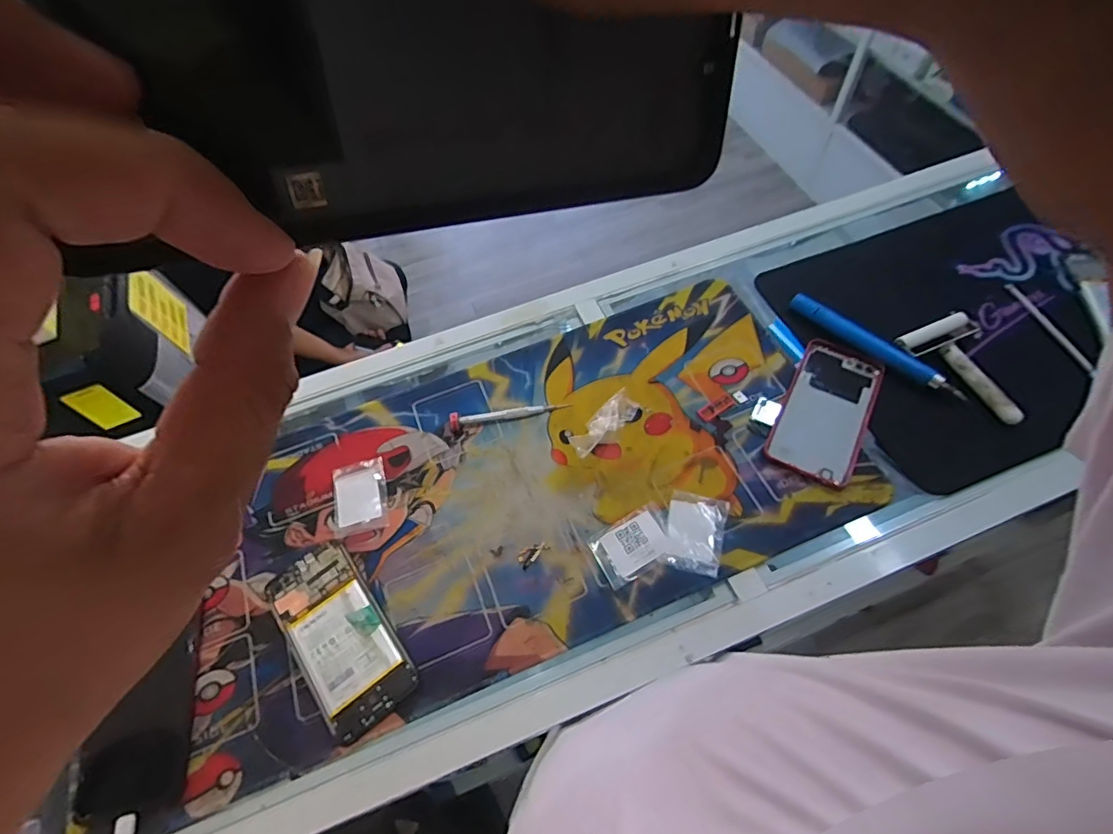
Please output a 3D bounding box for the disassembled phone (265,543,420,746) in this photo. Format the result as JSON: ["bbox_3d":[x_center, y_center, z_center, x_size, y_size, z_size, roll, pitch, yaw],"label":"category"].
[{"bbox_3d":[-0.178,0.174,0.438,0.072,0.013,0.150,-34,62,-18],"label":"disassembled phone"}]

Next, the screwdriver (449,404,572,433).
[{"bbox_3d":[-0.046,-0.004,0.539,0.118,0.016,0.014,-11,58,-3],"label":"screwdriver"}]

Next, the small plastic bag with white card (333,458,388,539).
[{"bbox_3d":[-0.185,0.074,0.509,0.046,0.004,0.073,-15,59,-5],"label":"small plastic bag with white card"}]

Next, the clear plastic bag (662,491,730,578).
[{"bbox_3d":[0.120,0.099,0.469,0.048,0.008,0.069,14,60,12],"label":"clear plastic bag"}]

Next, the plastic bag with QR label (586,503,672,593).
[{"bbox_3d":[0.067,0.109,0.468,0.068,0.008,0.051,-27,61,-12],"label":"plastic bag with QR label"}]

